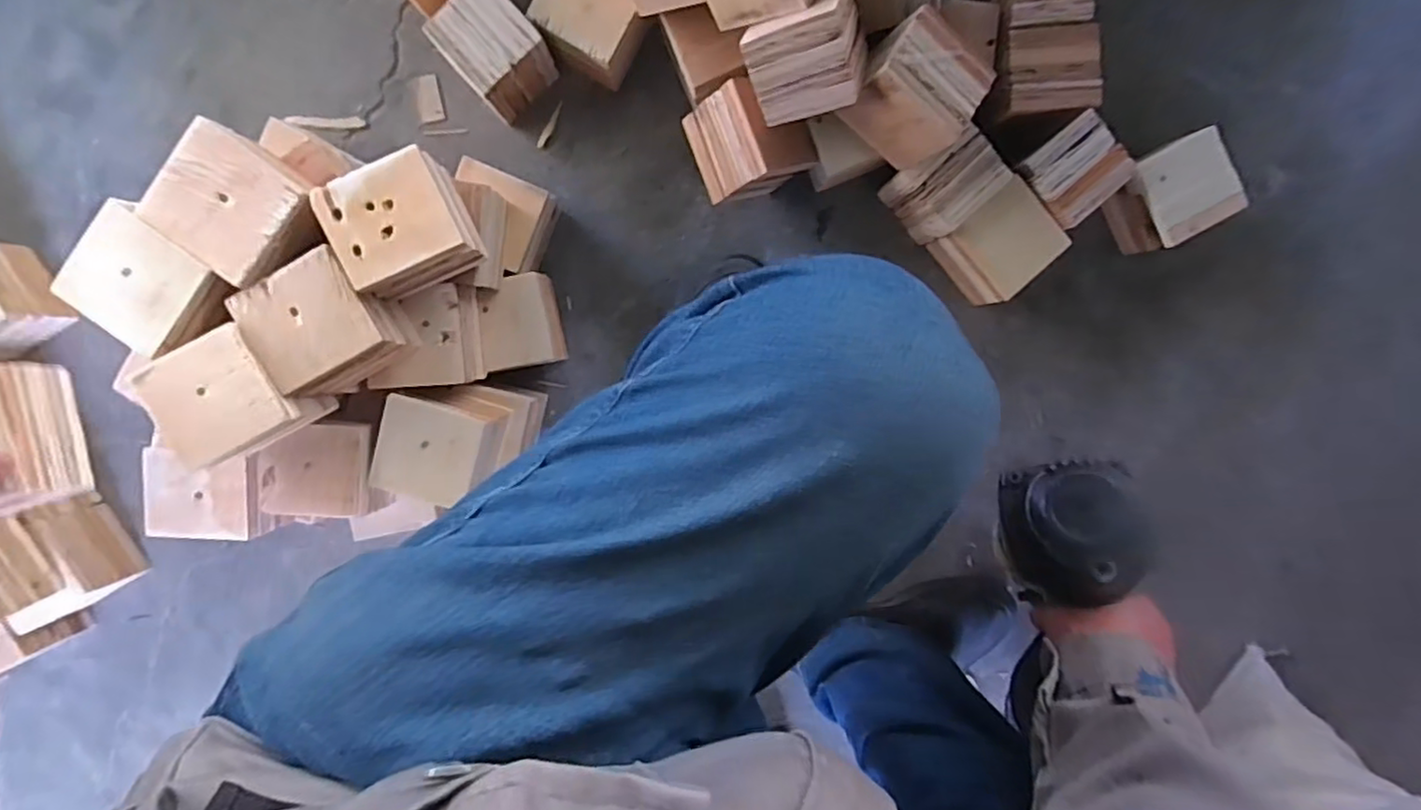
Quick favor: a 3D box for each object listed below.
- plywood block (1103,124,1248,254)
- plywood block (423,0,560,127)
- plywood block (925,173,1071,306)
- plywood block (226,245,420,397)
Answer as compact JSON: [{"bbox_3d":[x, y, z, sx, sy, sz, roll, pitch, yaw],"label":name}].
[{"bbox_3d":[0.478,-0.219,0.666,0.089,0.067,0.093,-29,96,1],"label":"plywood block"},{"bbox_3d":[-0.211,-0.347,0.639,0.081,0.088,0.090,-41,95,2],"label":"plywood block"},{"bbox_3d":[0.301,-0.166,0.676,0.095,0.072,0.094,-41,95,2],"label":"plywood block"},{"bbox_3d":[-0.311,-0.067,0.529,0.089,0.074,0.090,-30,96,1],"label":"plywood block"}]

